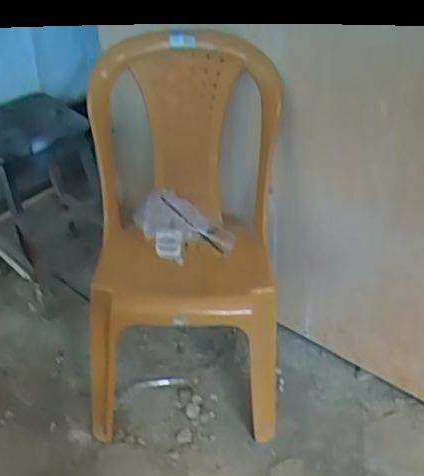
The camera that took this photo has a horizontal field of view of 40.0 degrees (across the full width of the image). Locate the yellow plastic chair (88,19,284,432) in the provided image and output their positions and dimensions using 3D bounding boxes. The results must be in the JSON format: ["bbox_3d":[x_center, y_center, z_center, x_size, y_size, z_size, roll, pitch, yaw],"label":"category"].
[{"bbox_3d":[-0.064,0.016,1.390,0.444,0.847,0.505,-1,35,-2],"label":"yellow plastic chair"}]

